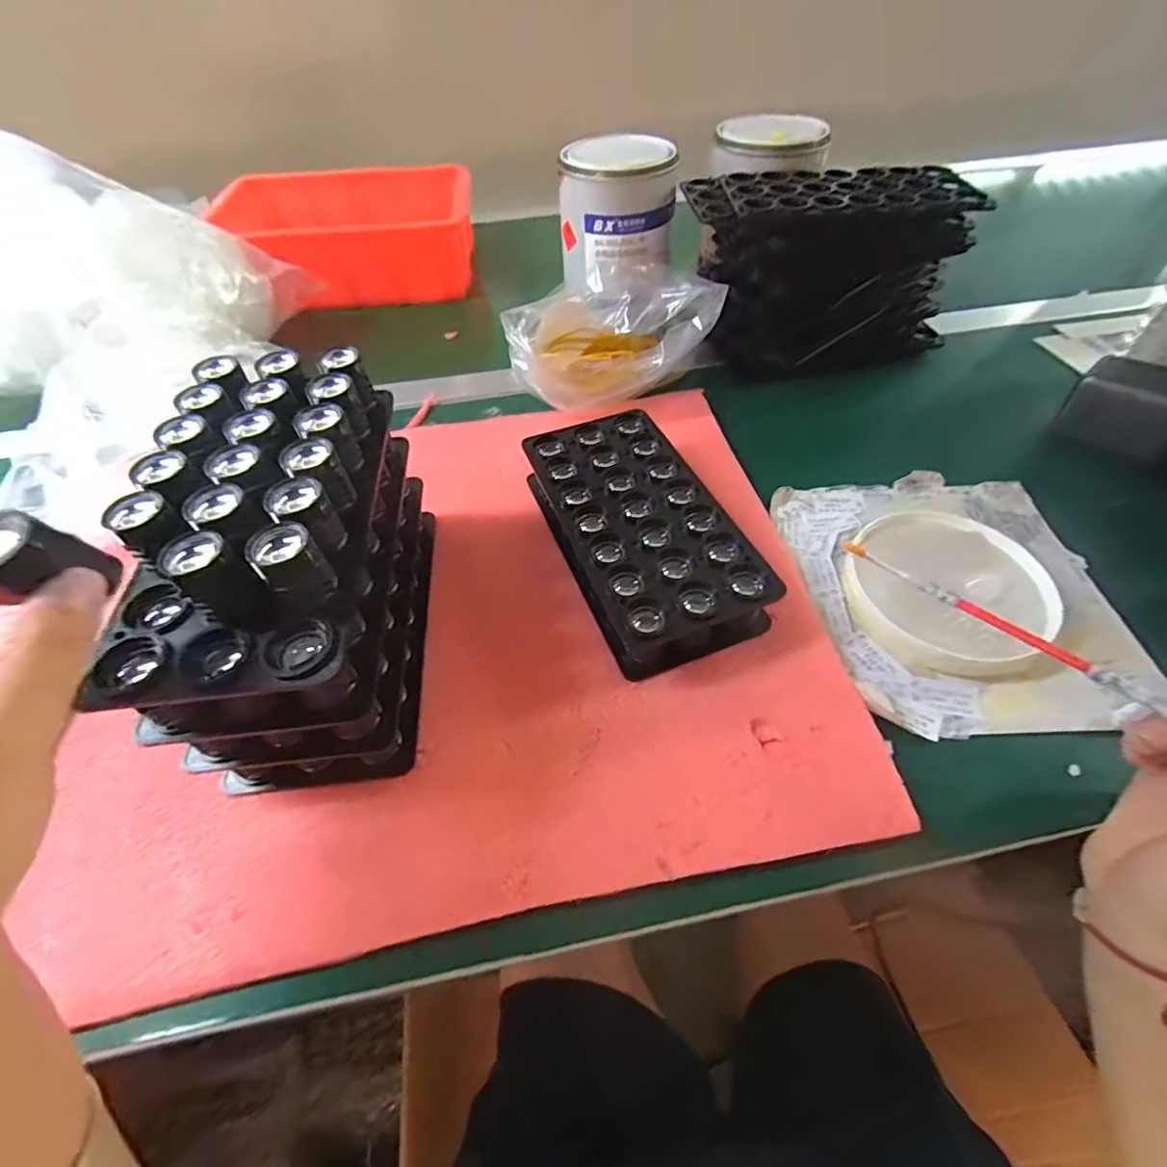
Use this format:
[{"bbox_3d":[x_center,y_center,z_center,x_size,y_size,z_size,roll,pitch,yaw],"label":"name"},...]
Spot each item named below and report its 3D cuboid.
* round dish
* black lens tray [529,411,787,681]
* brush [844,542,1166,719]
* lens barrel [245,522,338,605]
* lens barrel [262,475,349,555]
[{"bbox_3d":[0.234,0.002,0.349,0.120,0.021,0.119,-1,52,1],"label":"round dish"},{"bbox_3d":[0.033,-0.037,0.363,0.104,0.040,0.190,-19,54,-12],"label":"black lens tray"},{"bbox_3d":[0.235,0.042,0.239,0.005,0.011,0.247,-37,54,-24],"label":"brush"},{"bbox_3d":[-0.115,-0.007,0.214,0.022,0.031,0.021,-26,56,-18],"label":"lens barrel"},{"bbox_3d":[-0.118,-0.027,0.229,0.021,0.031,0.024,-1,52,2],"label":"lens barrel"}]

